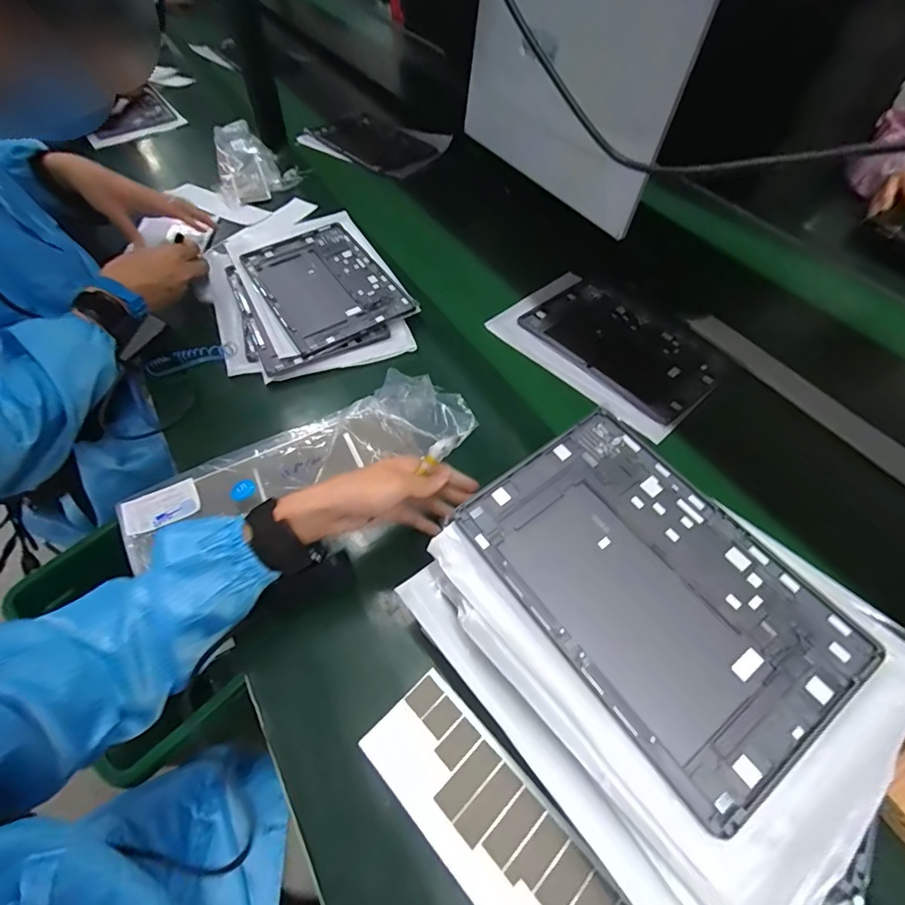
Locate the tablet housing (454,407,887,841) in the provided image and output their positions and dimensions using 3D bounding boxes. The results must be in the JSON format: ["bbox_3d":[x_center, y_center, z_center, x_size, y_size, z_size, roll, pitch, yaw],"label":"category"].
[{"bbox_3d":[0.142,0.092,0.350,0.168,0.009,0.252,-34,63,-16],"label":"tablet housing"}]

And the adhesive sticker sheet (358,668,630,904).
[{"bbox_3d":[0.030,0.273,0.350,0.080,0.004,0.215,-38,63,-22],"label":"adhesive sticker sheet"}]

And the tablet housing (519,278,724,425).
[{"bbox_3d":[0.234,-0.151,0.660,0.157,0.008,0.250,-37,64,-24],"label":"tablet housing"}]

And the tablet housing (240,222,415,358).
[{"bbox_3d":[-0.184,-0.243,0.688,0.165,0.009,0.255,-29,61,-16],"label":"tablet housing"}]

